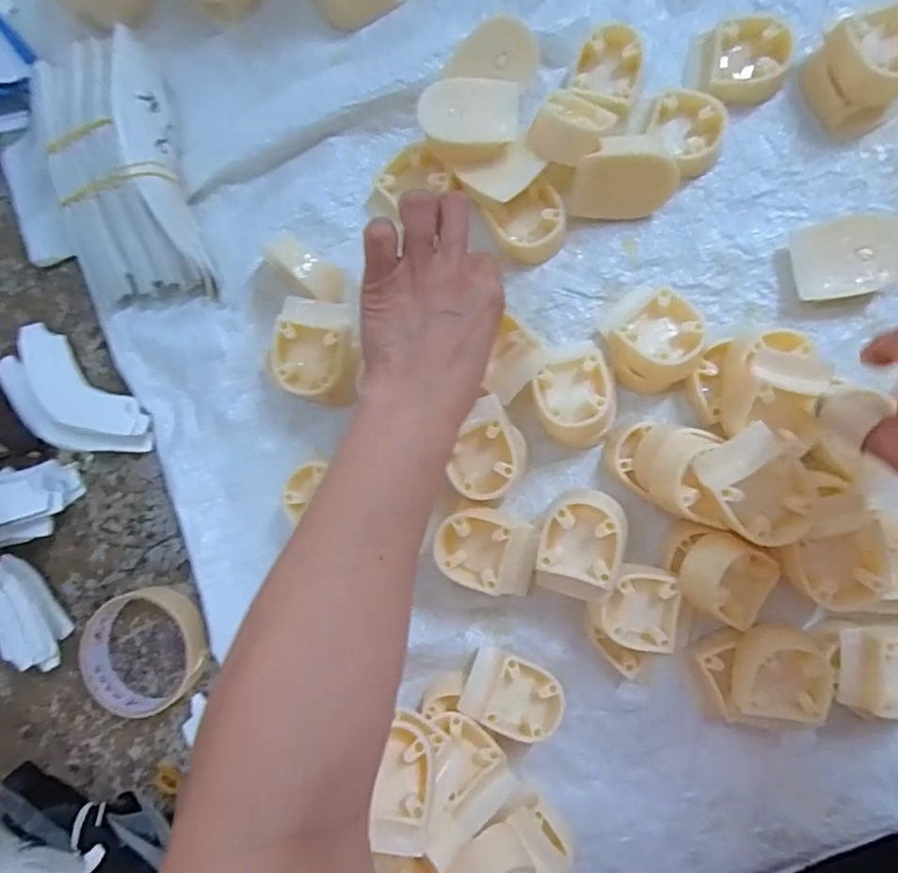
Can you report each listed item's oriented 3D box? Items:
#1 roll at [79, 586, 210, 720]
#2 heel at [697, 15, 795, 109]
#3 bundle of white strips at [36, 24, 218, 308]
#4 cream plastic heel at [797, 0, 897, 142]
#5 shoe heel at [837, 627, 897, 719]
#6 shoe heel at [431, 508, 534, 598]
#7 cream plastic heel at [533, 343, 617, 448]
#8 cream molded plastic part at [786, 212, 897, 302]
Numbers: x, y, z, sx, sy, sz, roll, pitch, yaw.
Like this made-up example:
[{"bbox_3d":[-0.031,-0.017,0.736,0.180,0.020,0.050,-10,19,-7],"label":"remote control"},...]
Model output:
[{"bbox_3d":[-0.217,0.149,0.421,0.094,0.022,0.085,-42,84,4],"label":"roll"},{"bbox_3d":[0.193,-0.245,0.385,0.054,0.023,0.047,1,88,8],"label":"heel"},{"bbox_3d":[-0.233,-0.190,0.416,0.090,0.044,0.204,-20,86,6],"label":"bundle of white strips"},{"bbox_3d":[0.257,-0.230,0.365,0.058,0.041,0.059,0,88,8],"label":"cream plastic heel"},{"bbox_3d":[0.263,0.139,0.351,0.061,0.035,0.045,4,89,8],"label":"shoe heel"},{"bbox_3d":[0.024,0.073,0.381,0.062,0.045,0.055,11,90,8],"label":"shoe heel"},{"bbox_3d":[0.080,-0.028,0.381,0.048,0.041,0.069,-16,86,7],"label":"cream plastic heel"},{"bbox_3d":[0.250,-0.112,0.371,0.063,0.023,0.049,-11,87,7],"label":"cream molded plastic part"}]

